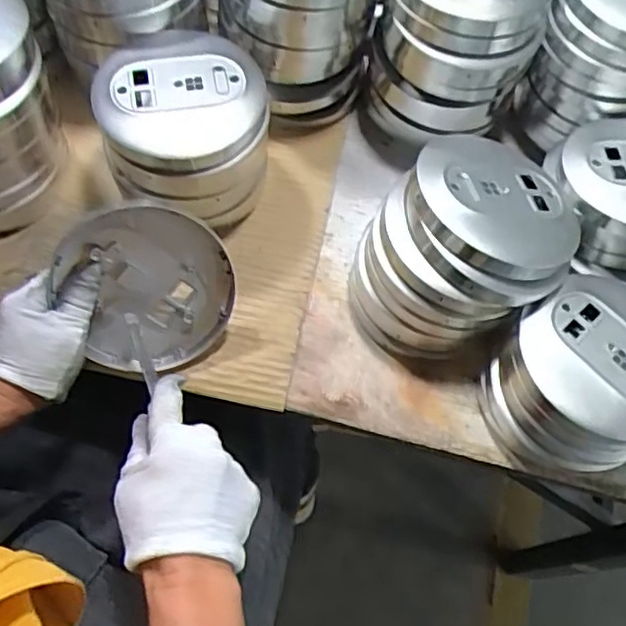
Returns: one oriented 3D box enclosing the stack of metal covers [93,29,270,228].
[{"bbox_3d":[-0.107,-0.152,0.568,0.133,0.120,0.140,7,65,-2],"label":"stack of metal covers"}]

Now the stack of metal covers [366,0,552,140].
[{"bbox_3d":[0.129,-0.257,0.600,0.138,0.158,0.151,16,66,2],"label":"stack of metal covers"}]

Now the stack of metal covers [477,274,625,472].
[{"bbox_3d":[0.220,0.050,0.527,0.133,0.082,0.149,41,69,13],"label":"stack of metal covers"}]

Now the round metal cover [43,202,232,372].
[{"bbox_3d":[-0.124,-0.019,0.512,0.118,0.131,0.014,-14,27,-9],"label":"round metal cover"}]

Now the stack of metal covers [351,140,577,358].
[{"bbox_3d":[0.122,-0.049,0.536,0.168,0.132,0.138,-30,68,-17],"label":"stack of metal covers"}]

